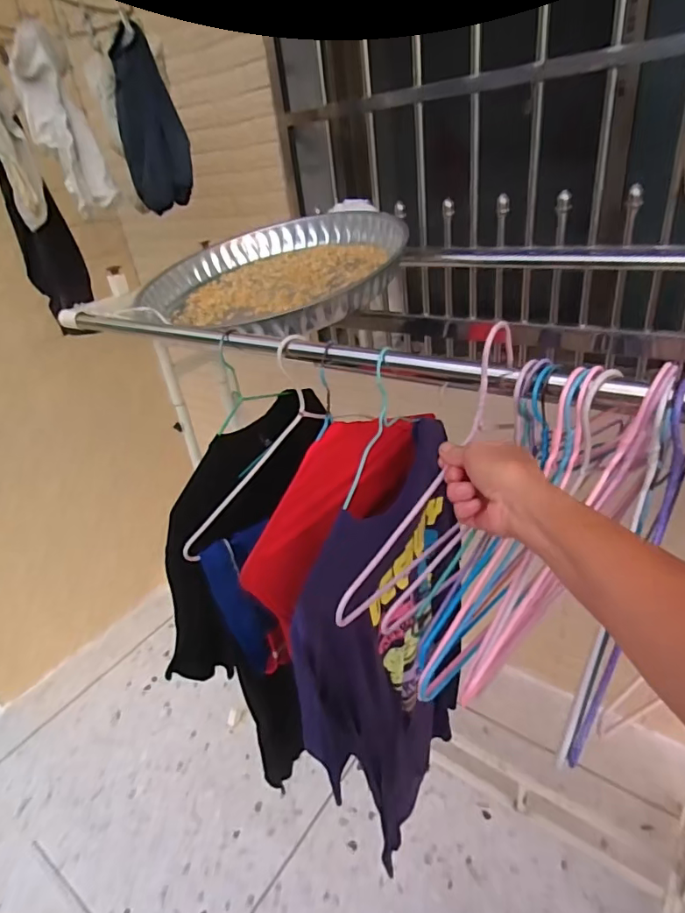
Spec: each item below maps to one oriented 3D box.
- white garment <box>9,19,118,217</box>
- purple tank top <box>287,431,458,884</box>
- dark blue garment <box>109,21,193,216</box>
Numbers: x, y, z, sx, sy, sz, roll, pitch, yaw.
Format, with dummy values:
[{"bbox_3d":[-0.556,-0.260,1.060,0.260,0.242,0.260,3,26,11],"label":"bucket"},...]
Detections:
[{"bbox_3d":[-0.469,-0.552,0.855,0.094,0.247,0.088,-19,33,-18],"label":"white garment"},{"bbox_3d":[0.075,0.310,0.755,0.042,0.691,0.363,13,36,30],"label":"purple tank top"},{"bbox_3d":[-0.351,-0.606,0.936,0.113,0.270,0.092,-14,31,-10],"label":"dark blue garment"}]

